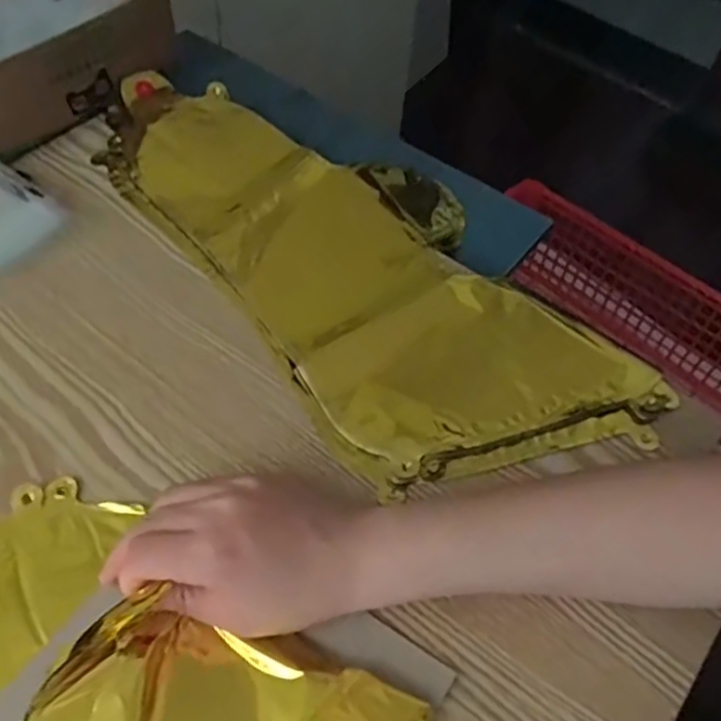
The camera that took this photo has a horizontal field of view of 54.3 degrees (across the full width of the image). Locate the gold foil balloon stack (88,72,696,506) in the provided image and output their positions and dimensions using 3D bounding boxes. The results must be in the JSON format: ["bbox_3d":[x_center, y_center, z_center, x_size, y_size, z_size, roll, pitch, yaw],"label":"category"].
[{"bbox_3d":[-0.013,-0.083,0.485,0.188,0.017,0.430,-30,61,-23],"label":"gold foil balloon stack"}]

